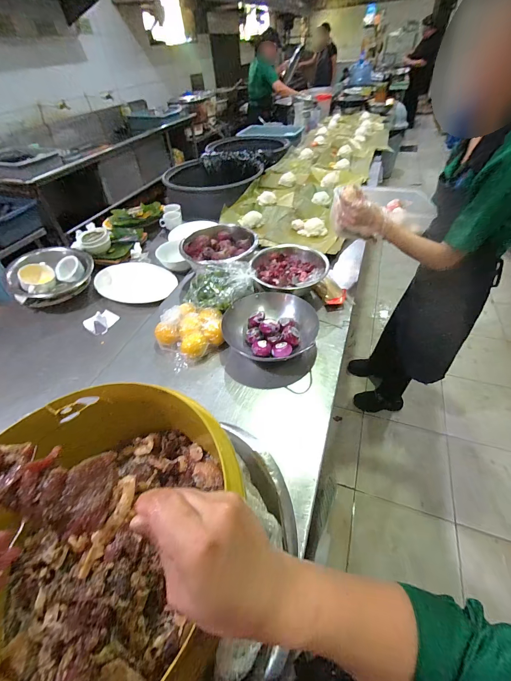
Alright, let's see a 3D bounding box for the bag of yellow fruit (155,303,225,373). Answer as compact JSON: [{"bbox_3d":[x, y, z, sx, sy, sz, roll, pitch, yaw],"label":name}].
[{"bbox_3d":[-0.175,-0.030,0.781,0.182,0.082,0.158,-28,50,-20],"label":"bag of yellow fruit"}]

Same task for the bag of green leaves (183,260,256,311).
[{"bbox_3d":[-0.110,-0.155,0.857,0.214,0.114,0.163,-14,47,-8],"label":"bag of green leaves"}]

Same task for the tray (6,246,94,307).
[{"bbox_3d":[-0.721,-0.230,1.014,0.192,0.130,0.232,10,48,15],"label":"tray"}]

